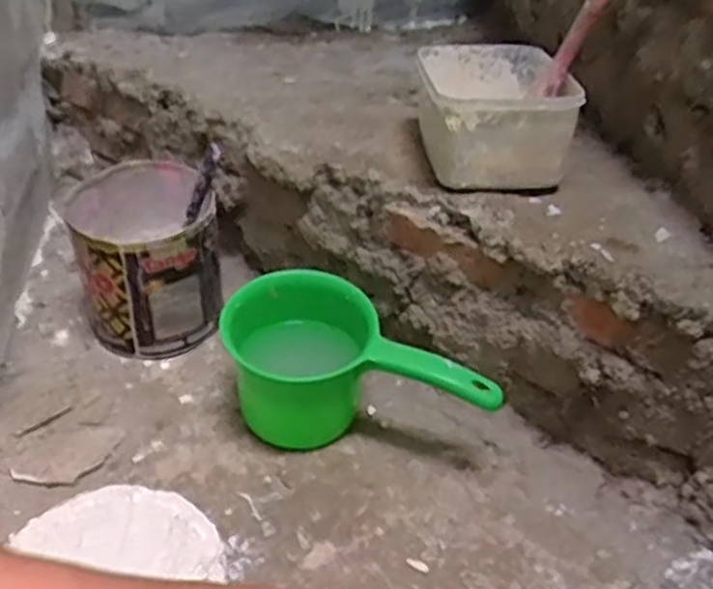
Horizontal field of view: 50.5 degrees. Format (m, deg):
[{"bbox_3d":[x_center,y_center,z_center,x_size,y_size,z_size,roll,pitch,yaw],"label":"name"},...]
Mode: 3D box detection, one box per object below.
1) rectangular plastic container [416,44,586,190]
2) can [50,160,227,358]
[{"bbox_3d":[0.125,-0.174,0.722,0.121,0.097,0.183,2,37,-2],"label":"rectangular plastic container"},{"bbox_3d":[-0.220,-0.037,0.799,0.138,0.154,0.147,-9,39,-15],"label":"can"}]

